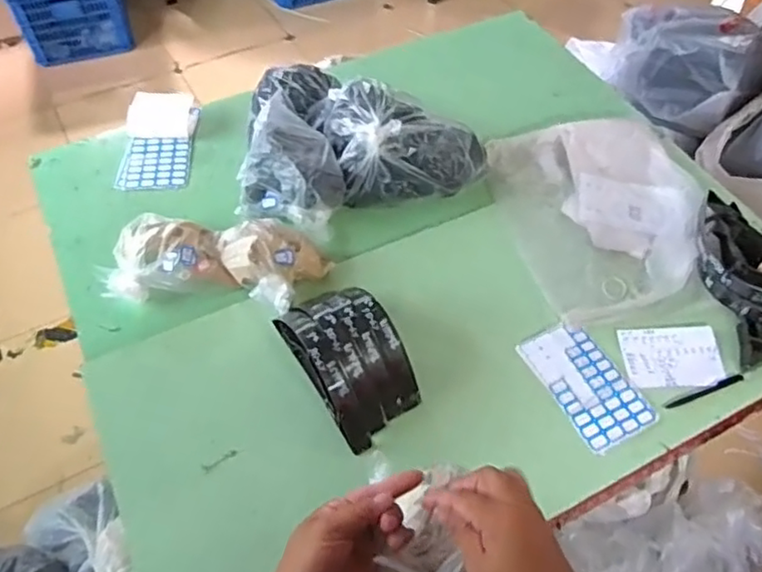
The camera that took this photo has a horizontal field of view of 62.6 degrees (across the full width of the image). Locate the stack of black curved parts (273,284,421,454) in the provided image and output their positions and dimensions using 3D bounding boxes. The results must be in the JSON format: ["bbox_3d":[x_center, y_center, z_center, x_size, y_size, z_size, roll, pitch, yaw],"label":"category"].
[{"bbox_3d":[-0.048,0.104,0.944,0.139,0.131,0.242,-26,59,-18],"label":"stack of black curved parts"}]

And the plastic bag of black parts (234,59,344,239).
[{"bbox_3d":[-0.165,-0.277,1.188,0.193,0.162,0.351,0,55,-1],"label":"plastic bag of black parts"}]

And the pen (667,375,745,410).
[{"bbox_3d":[0.507,0.166,0.982,0.143,0.010,0.013,-17,57,-12],"label":"pen"}]

